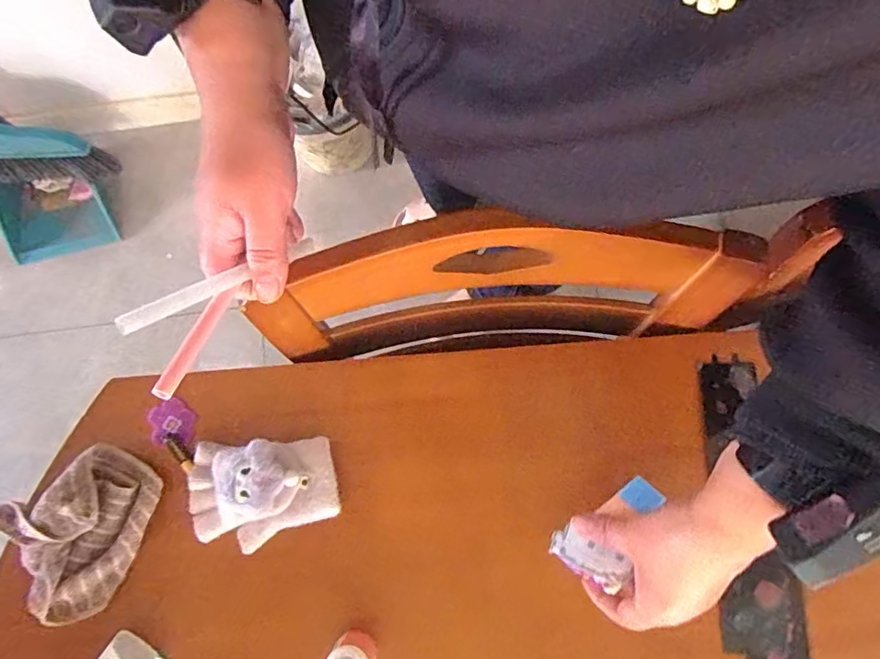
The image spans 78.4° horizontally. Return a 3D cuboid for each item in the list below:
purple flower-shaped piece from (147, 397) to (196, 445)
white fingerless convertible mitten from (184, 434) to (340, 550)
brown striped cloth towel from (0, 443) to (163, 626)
[{"bbox_3d":[-0.247,0.084,0.497,0.040,0.009,0.042,0,83,-3],"label":"purple flower-shaped piece"},{"bbox_3d":[-0.155,0.141,0.464,0.126,0.046,0.088,-3,79,0],"label":"white fingerless convertible mitten"},{"bbox_3d":[-0.302,0.170,0.459,0.120,0.045,0.112,-37,81,-6],"label":"brown striped cloth towel"}]

